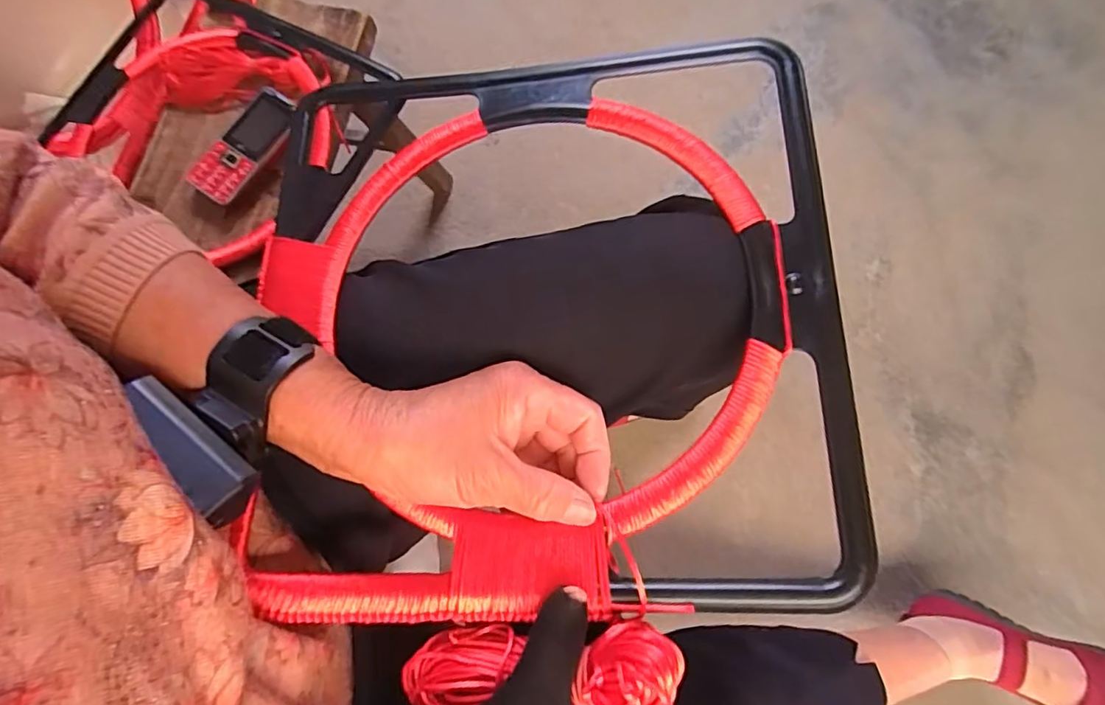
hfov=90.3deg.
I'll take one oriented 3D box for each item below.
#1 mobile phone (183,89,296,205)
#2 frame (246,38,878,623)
[{"bbox_3d":[-0.317,-0.214,0.566,0.054,0.011,0.131,32,79,8],"label":"mobile phone"},{"bbox_3d":[-0.011,-0.026,0.322,0.330,0.044,0.330,-2,74,6],"label":"frame"}]

